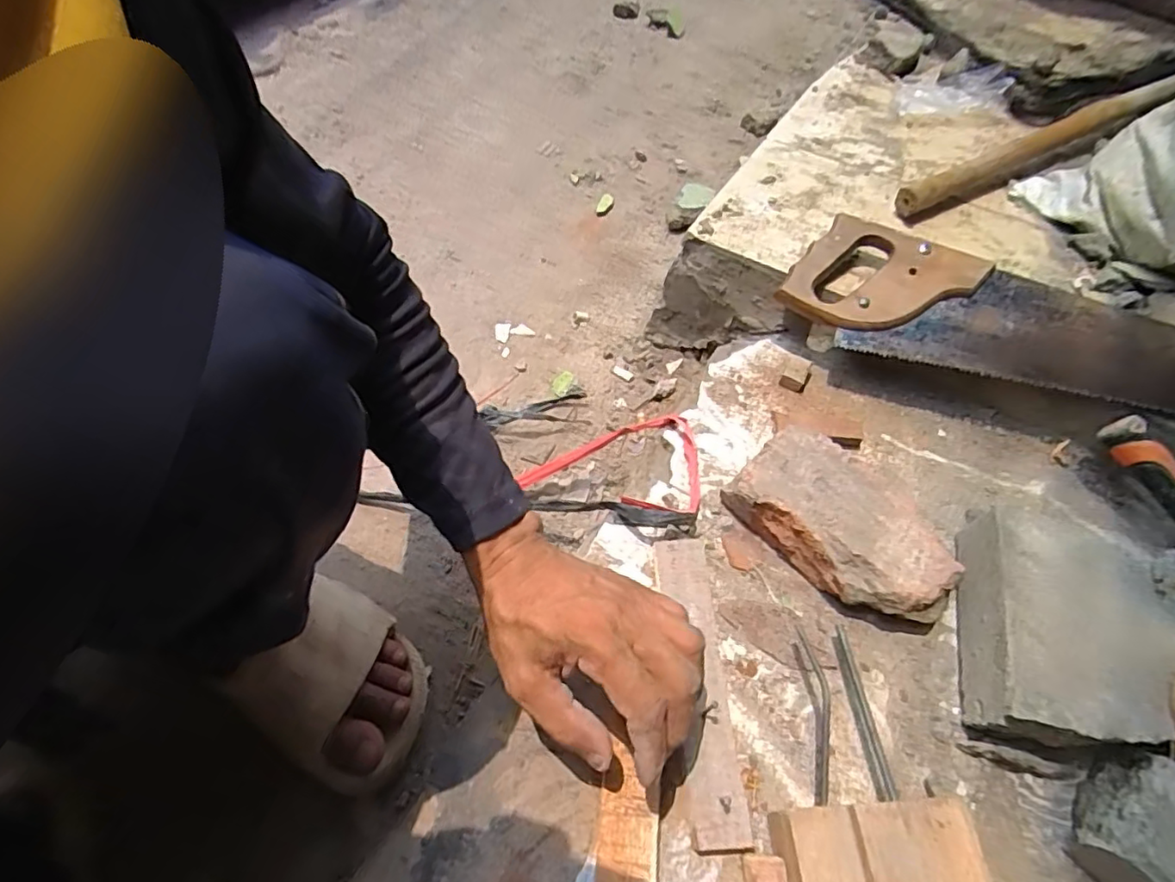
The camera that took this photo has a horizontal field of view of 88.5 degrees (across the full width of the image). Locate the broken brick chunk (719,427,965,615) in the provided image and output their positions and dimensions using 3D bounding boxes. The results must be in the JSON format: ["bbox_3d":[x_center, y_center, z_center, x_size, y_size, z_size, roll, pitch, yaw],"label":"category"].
[{"bbox_3d":[0.193,0.065,0.462,0.085,0.047,0.154,-37,65,-22],"label":"broken brick chunk"}]

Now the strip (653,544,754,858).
[{"bbox_3d":[0.075,0.165,0.416,0.035,0.022,0.196,-3,58,-3],"label":"strip"}]

